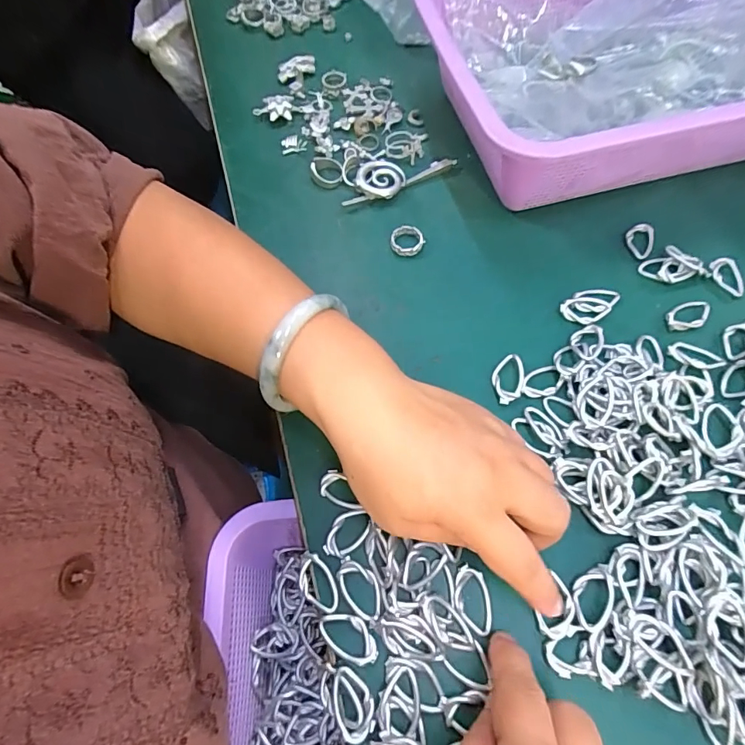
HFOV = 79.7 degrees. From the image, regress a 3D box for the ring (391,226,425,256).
[{"bbox_3d":[0.025,-0.099,0.335,0.022,0.009,0.026,-33,68,-12],"label":"ring"}]

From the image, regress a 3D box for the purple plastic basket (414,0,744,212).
[{"bbox_3d":[0.193,-0.237,0.345,0.298,0.090,0.222,-13,65,-3],"label":"purple plastic basket"}]

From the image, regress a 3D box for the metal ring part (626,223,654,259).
[{"bbox_3d":[0.197,-0.097,0.329,0.019,0.005,0.032,22,68,12],"label":"metal ring part"}]

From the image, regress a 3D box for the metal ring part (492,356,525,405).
[{"bbox_3d":[0.087,0.004,0.284,0.019,0.006,0.033,-4,65,1],"label":"metal ring part"}]

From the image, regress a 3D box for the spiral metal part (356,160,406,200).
[{"bbox_3d":[0.007,-0.155,0.358,0.036,0.009,0.039,18,67,11],"label":"spiral metal part"}]

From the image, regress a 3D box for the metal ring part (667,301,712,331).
[{"bbox_3d":[0.214,-0.039,0.300,0.034,0.004,0.018,-29,67,-10],"label":"metal ring part"}]

